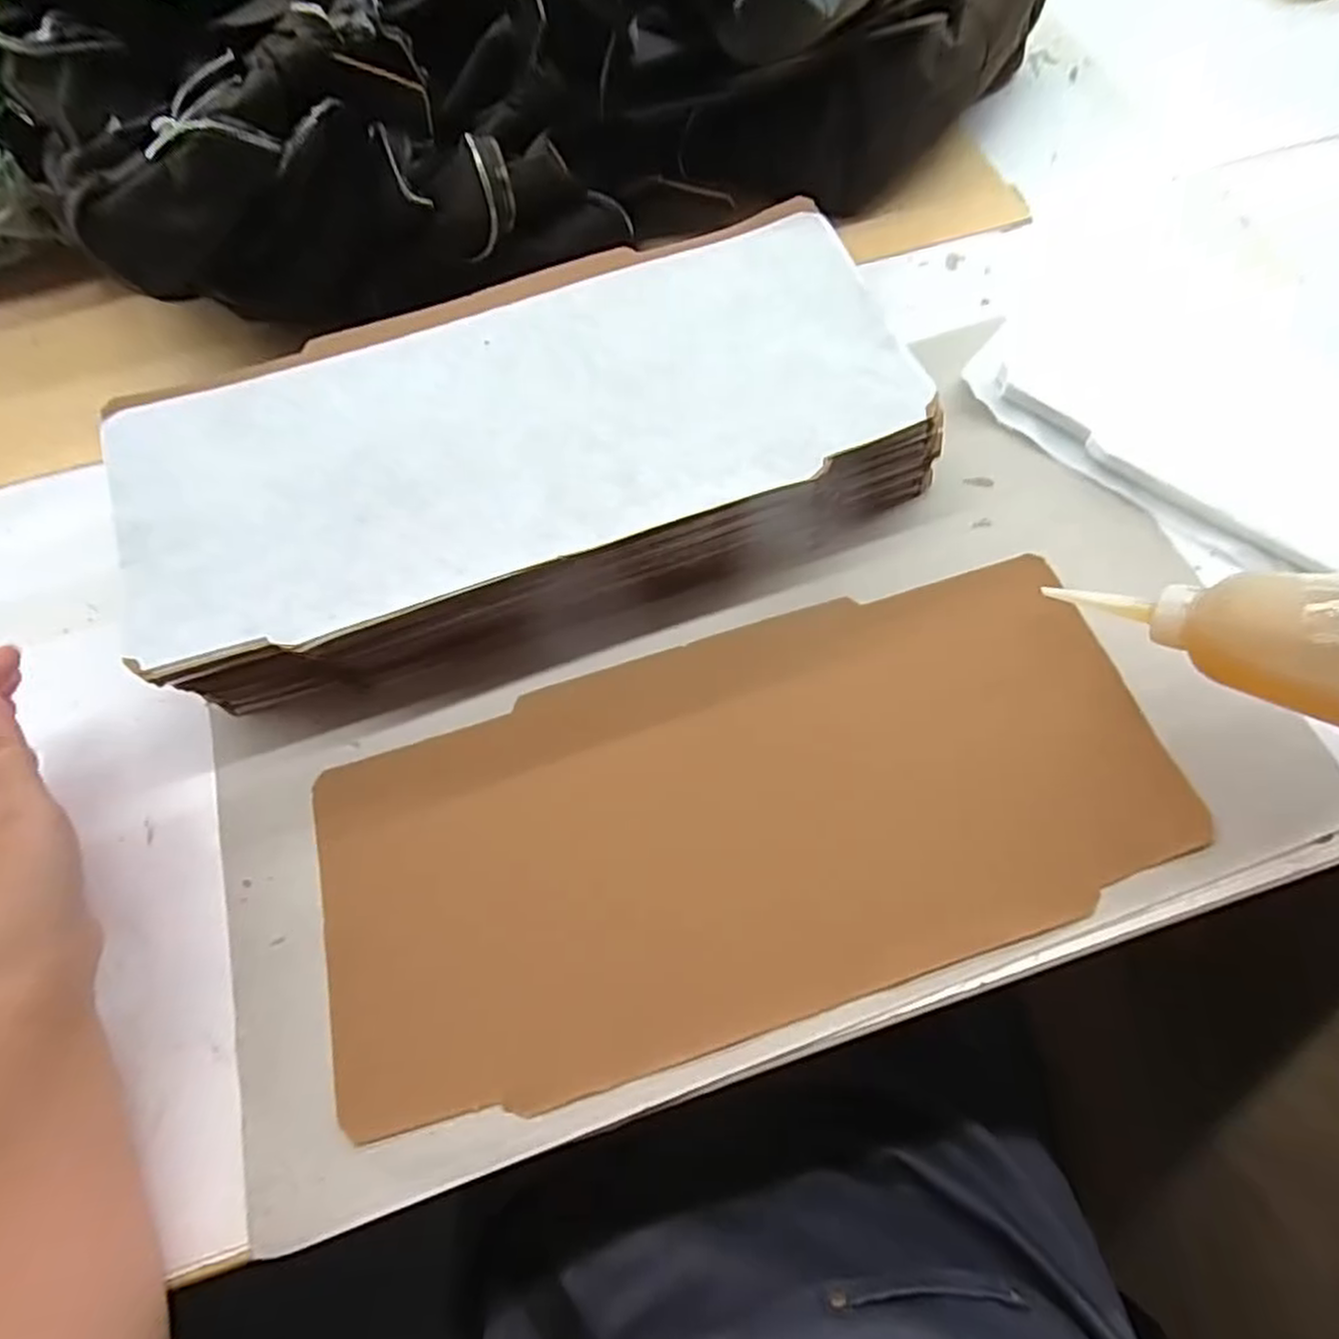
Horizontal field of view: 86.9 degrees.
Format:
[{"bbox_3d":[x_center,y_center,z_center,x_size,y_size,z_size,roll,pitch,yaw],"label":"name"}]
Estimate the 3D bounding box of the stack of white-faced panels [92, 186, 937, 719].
[{"bbox_3d":[-0.079,-0.124,0.410,0.438,0.067,0.202,-18,69,-6],"label":"stack of white-faced panels"}]

